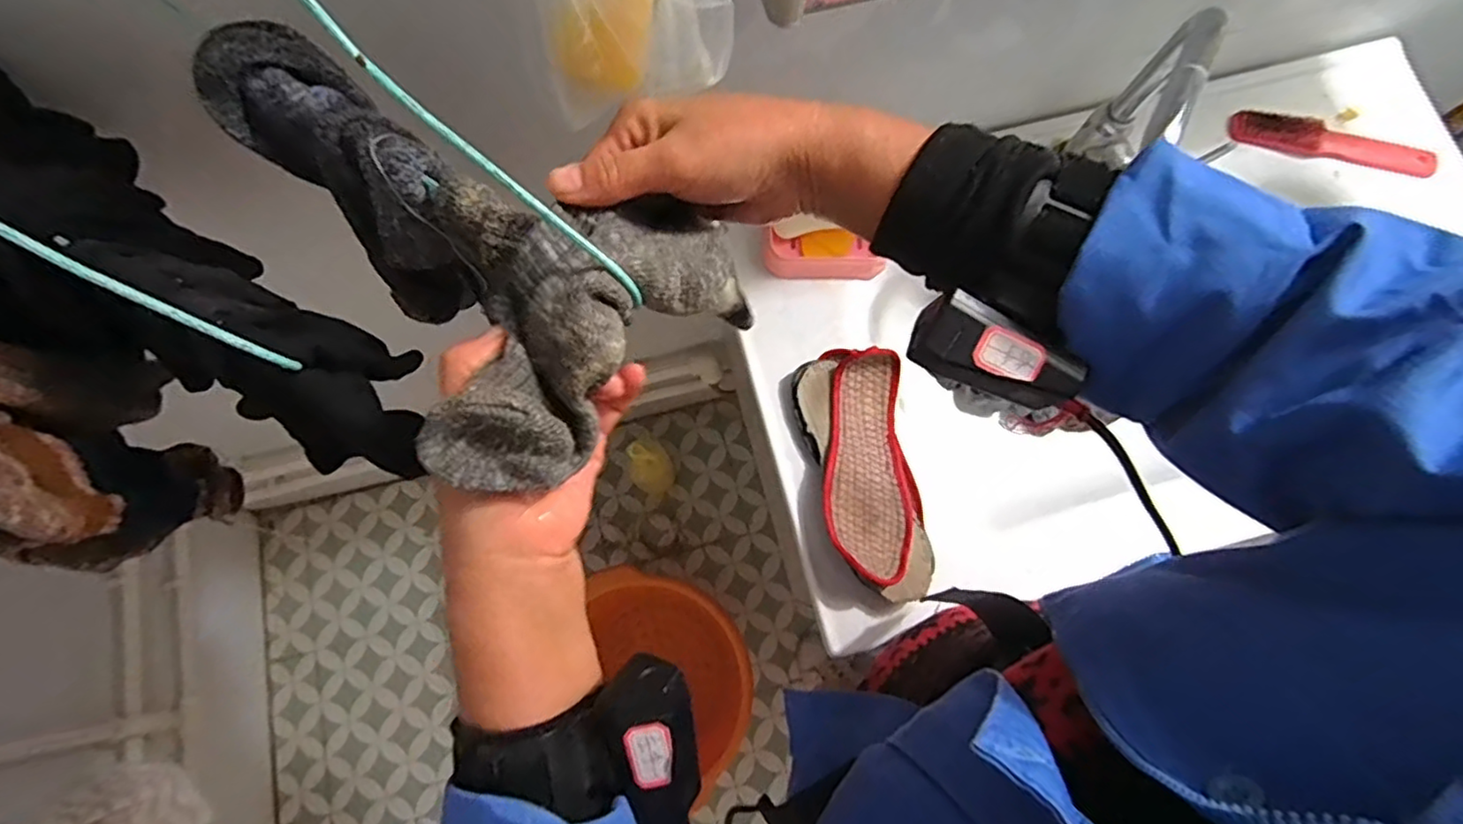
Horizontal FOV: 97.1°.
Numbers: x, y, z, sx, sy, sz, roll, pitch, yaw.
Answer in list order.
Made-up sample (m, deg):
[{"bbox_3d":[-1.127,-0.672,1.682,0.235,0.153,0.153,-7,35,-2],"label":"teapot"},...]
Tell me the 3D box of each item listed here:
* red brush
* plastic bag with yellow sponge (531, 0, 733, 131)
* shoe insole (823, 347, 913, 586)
[{"bbox_3d":[0.642,-0.286,0.687,0.206,0.021,0.033,16,74,5],"label":"red brush"},{"bbox_3d":[-0.042,-0.176,0.276,0.086,0.106,0.036,-32,76,-9],"label":"plastic bag with yellow sponge"},{"bbox_3d":[0.123,0.045,0.588,0.074,0.017,0.206,-1,73,0],"label":"shoe insole"}]

